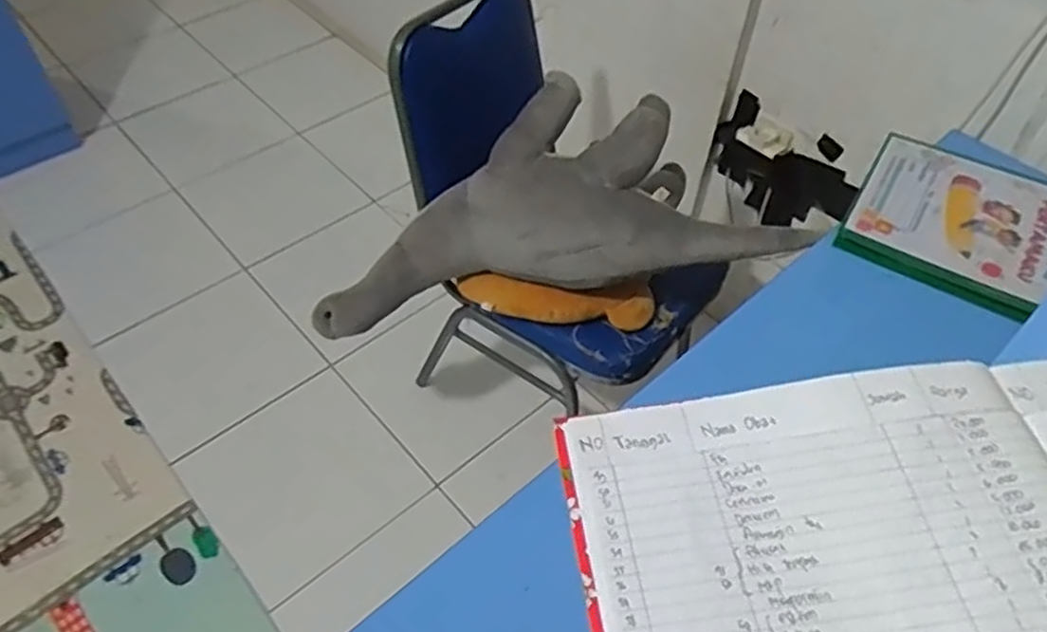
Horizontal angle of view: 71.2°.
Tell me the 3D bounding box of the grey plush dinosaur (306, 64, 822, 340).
[{"bbox_3d":[0.004,-0.176,1.135,0.741,0.178,0.313,-13,49,15],"label":"grey plush dinosaur"}]

